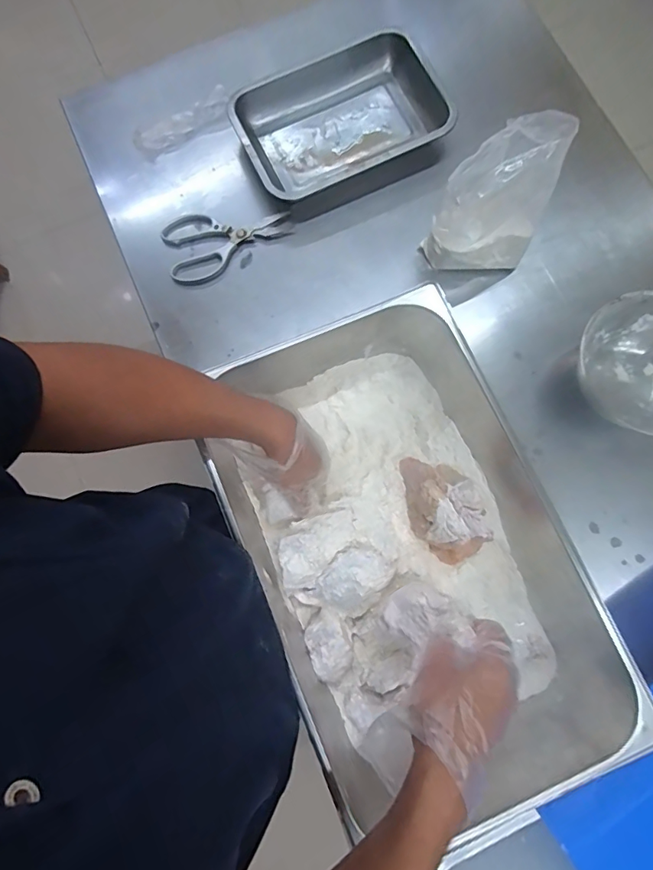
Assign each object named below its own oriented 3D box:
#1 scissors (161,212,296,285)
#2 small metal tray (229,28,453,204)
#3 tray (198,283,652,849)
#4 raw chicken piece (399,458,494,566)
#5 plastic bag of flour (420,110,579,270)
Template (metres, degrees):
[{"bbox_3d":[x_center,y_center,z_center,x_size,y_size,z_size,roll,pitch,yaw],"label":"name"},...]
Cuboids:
[{"bbox_3d":[-0.147,-0.295,0.711,0.192,0.017,0.106,-15,79,-2],"label":"scissors"},{"bbox_3d":[0.031,-0.487,0.727,0.325,0.058,0.205,-23,79,-4],"label":"small metal tray"},{"bbox_3d":[0.083,0.128,0.552,0.323,0.150,0.508,-21,79,-3],"label":"tray"},{"bbox_3d":[0.144,0.089,0.576,0.077,0.081,0.132,-11,79,-1],"label":"raw chicken piece"},{"bbox_3d":[0.212,-0.294,0.615,0.139,0.201,0.082,-14,79,-2],"label":"plastic bag of flour"}]

